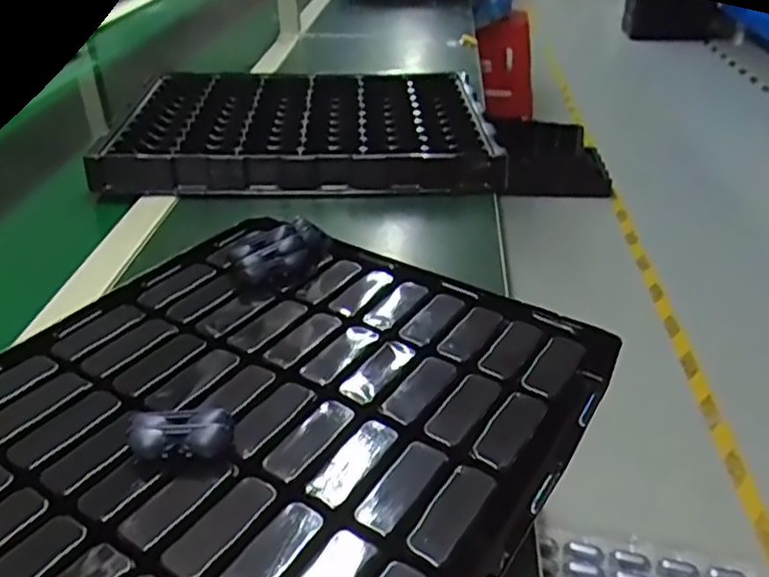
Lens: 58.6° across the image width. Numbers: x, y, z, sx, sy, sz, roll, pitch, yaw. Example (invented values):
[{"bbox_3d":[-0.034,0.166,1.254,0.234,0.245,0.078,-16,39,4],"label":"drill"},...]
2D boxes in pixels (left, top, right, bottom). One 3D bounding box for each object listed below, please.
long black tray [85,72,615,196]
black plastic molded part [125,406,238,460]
[{"bbox_3d":[-0.102,-0.217,0.886,0.461,0.039,0.354,-4,35,-3],"label":"long black tray"},{"bbox_3d":[-0.112,0.083,0.380,0.055,0.024,0.021,-4,35,-3],"label":"black plastic molded part"}]

